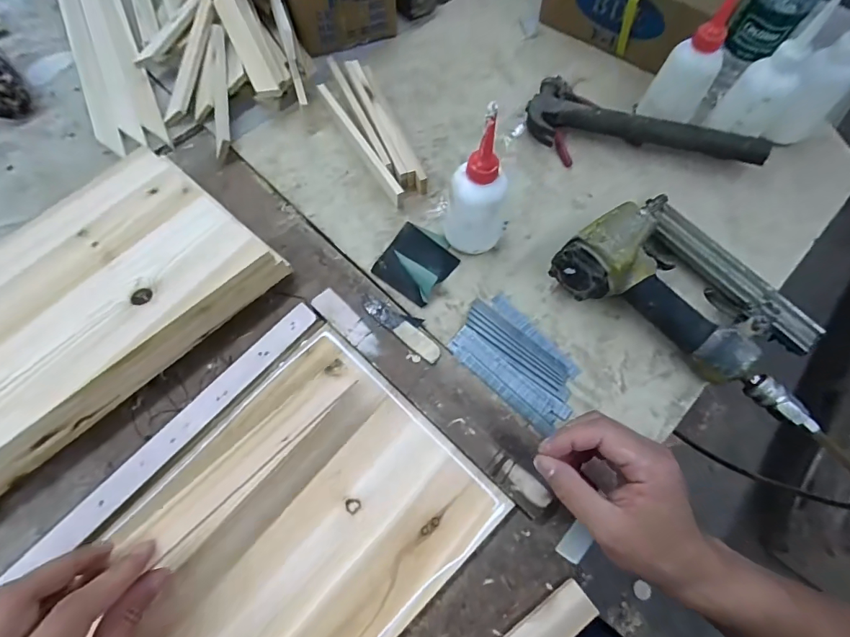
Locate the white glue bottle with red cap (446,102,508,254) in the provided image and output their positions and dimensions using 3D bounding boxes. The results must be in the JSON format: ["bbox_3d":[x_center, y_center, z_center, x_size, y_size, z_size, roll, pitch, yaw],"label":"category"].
[{"bbox_3d":[0.056,-0.130,0.401,0.061,0.153,0.071,9,67,2],"label":"white glue bottle with red cap"}]

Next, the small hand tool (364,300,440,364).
[{"bbox_3d":[-0.020,0.008,0.422,0.094,0.007,0.032,41,72,15],"label":"small hand tool"}]

